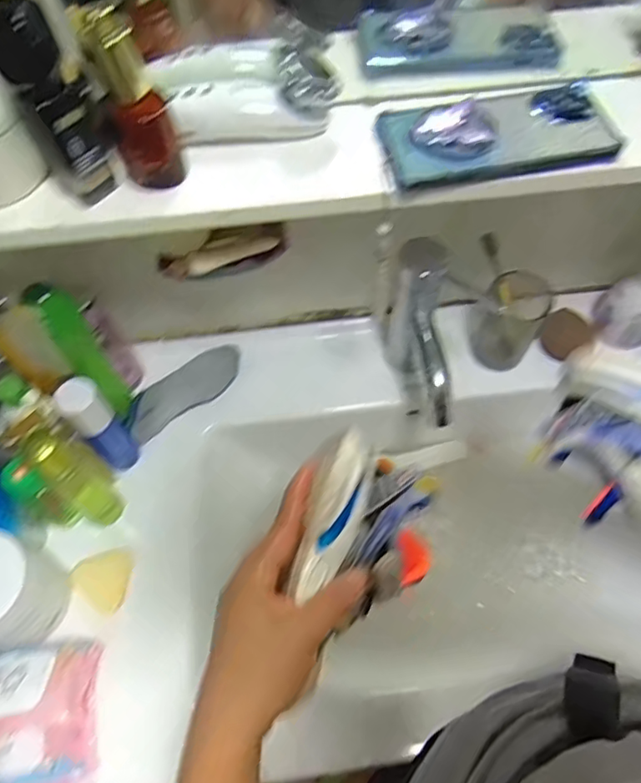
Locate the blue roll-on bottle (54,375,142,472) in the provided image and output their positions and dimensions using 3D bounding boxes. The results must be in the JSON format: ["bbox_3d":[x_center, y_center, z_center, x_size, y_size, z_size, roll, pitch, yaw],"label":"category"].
[{"bbox_3d":[-0.227,0.037,0.585,0.042,0.130,0.039,-37,65,-18],"label":"blue roll-on bottle"}]

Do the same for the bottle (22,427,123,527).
[{"bbox_3d":[-0.238,0.088,0.551,0.038,0.152,0.042,37,67,20],"label":"bottle"}]

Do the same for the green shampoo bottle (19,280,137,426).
[{"bbox_3d":[-0.230,-0.031,0.570,0.035,0.198,0.059,-35,65,-17],"label":"green shampoo bottle"}]

